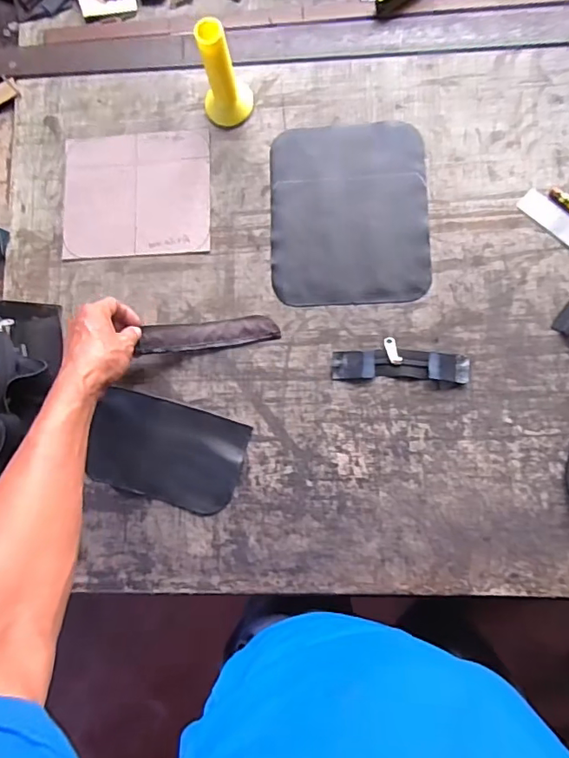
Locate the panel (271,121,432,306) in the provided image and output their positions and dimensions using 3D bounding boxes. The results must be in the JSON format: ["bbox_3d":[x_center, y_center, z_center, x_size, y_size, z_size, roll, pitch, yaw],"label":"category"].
[{"bbox_3d":[0.078,-0.203,0.623,0.186,0.011,0.226,-2,82,5],"label":"panel"}]

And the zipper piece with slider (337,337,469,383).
[{"bbox_3d":[0.133,-0.021,0.590,0.152,0.008,0.046,2,82,6],"label":"zipper piece with slider"}]

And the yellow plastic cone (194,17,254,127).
[{"bbox_3d":[-0.074,-0.355,0.598,0.058,0.124,0.047,-21,81,2],"label":"yellow plastic cone"}]

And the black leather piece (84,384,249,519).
[{"bbox_3d":[-0.136,0.085,0.598,0.174,0.012,0.111,17,84,7],"label":"black leather piece"}]

